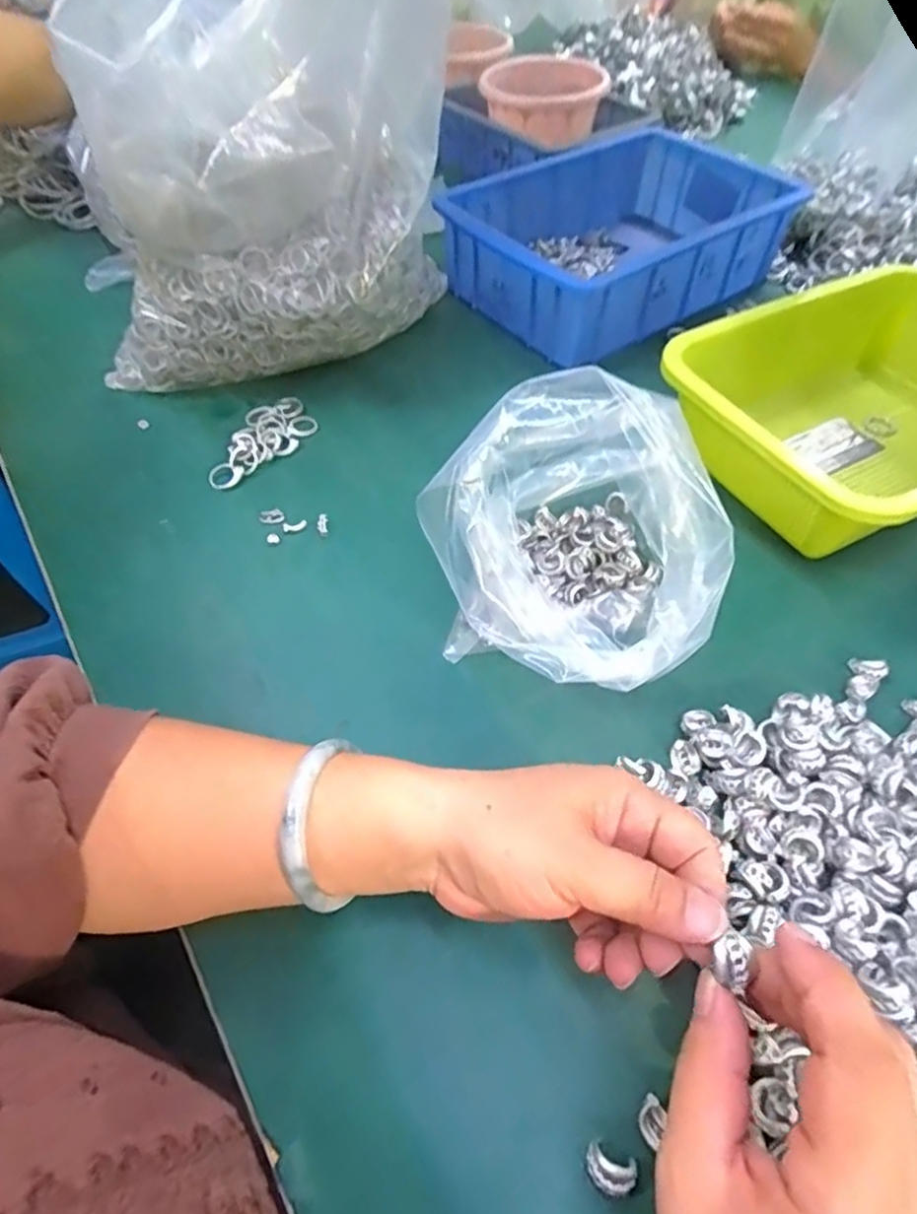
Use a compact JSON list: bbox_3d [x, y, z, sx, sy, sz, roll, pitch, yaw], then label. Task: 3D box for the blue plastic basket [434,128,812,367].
[{"bbox_3d":[0.144,-0.347,0.589,0.293,0.080,0.199,-32,60,-21],"label":"blue plastic basket"}]

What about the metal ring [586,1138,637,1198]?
[{"bbox_3d":[0.056,0.210,0.231,0.017,0.010,0.013,18,56,13],"label":"metal ring"}]

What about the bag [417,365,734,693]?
[{"bbox_3d":[0.054,-0.042,0.340,0.138,0.140,0.156,-2,54,-2],"label":"bag"}]

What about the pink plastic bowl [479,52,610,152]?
[{"bbox_3d":[0.101,-0.615,0.752,0.140,0.053,0.145,0,54,0],"label":"pink plastic bowl"}]

